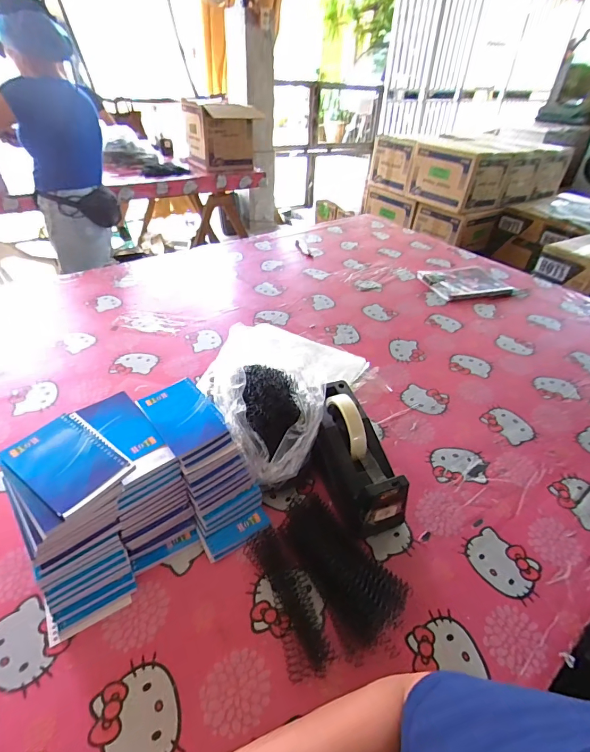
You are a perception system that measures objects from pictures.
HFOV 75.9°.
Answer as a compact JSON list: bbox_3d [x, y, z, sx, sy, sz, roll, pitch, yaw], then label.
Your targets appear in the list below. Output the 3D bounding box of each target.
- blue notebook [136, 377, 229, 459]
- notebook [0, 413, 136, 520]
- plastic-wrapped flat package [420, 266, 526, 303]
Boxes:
[{"bbox_3d":[-0.151,0.051,0.512,0.078,0.014,0.130,-26,47,-31],"label":"blue notebook"},{"bbox_3d":[-0.256,0.092,0.424,0.134,0.007,0.082,27,45,26],"label":"notebook"},{"bbox_3d":[0.494,-0.264,1.072,0.250,0.018,0.167,-6,42,-13],"label":"plastic-wrapped flat package"}]

